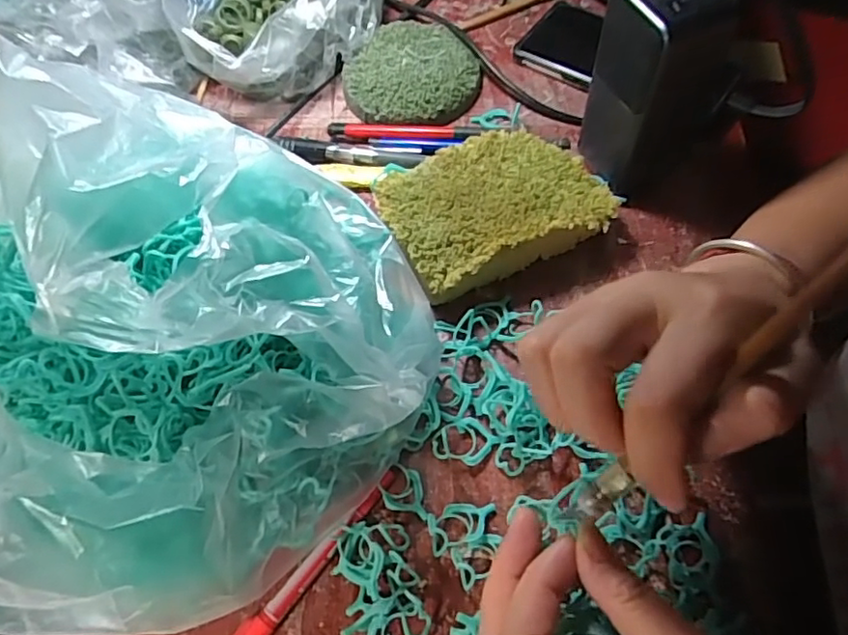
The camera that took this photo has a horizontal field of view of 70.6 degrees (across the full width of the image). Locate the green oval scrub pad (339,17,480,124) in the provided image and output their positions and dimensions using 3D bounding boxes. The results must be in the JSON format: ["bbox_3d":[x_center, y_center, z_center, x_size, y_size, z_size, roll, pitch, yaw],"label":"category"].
[{"bbox_3d":[-0.008,-0.191,0.469,0.097,0.020,0.099,32,69,18],"label":"green oval scrub pad"}]

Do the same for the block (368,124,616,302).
[{"bbox_3d":[0.045,-0.071,0.390,0.133,0.038,0.094,-24,64,-9],"label":"block"}]

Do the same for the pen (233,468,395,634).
[{"bbox_3d":[-0.063,0.134,0.307,0.013,0.012,0.139,36,70,20],"label":"pen"}]

